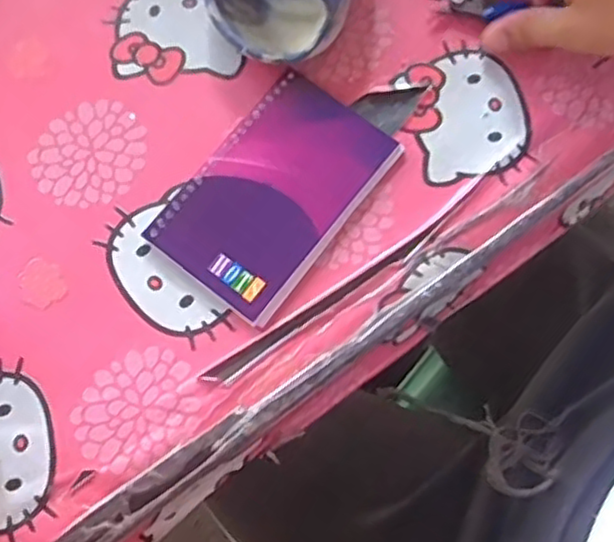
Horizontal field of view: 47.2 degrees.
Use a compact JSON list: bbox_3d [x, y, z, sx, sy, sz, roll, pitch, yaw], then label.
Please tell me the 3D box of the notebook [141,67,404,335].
[{"bbox_3d":[-0.018,-0.044,0.391,0.083,0.008,0.128,37,79,10],"label":"notebook"}]

